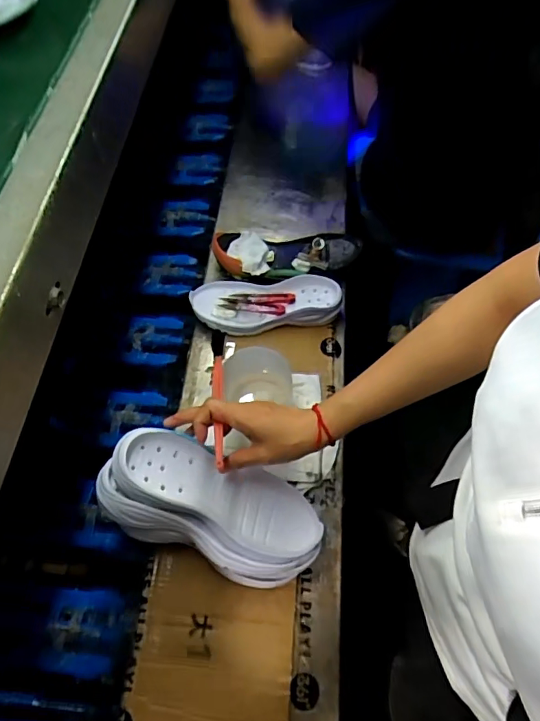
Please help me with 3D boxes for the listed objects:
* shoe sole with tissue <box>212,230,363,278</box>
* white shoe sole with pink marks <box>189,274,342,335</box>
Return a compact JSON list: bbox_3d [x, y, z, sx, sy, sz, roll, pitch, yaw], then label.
[{"bbox_3d":[0.030,-0.181,0.808,0.240,0.043,0.101,-7,62,0],"label":"shoe sole with tissue"},{"bbox_3d":[-0.005,-0.091,0.758,0.222,0.030,0.089,-5,62,0],"label":"white shoe sole with pink marks"}]

